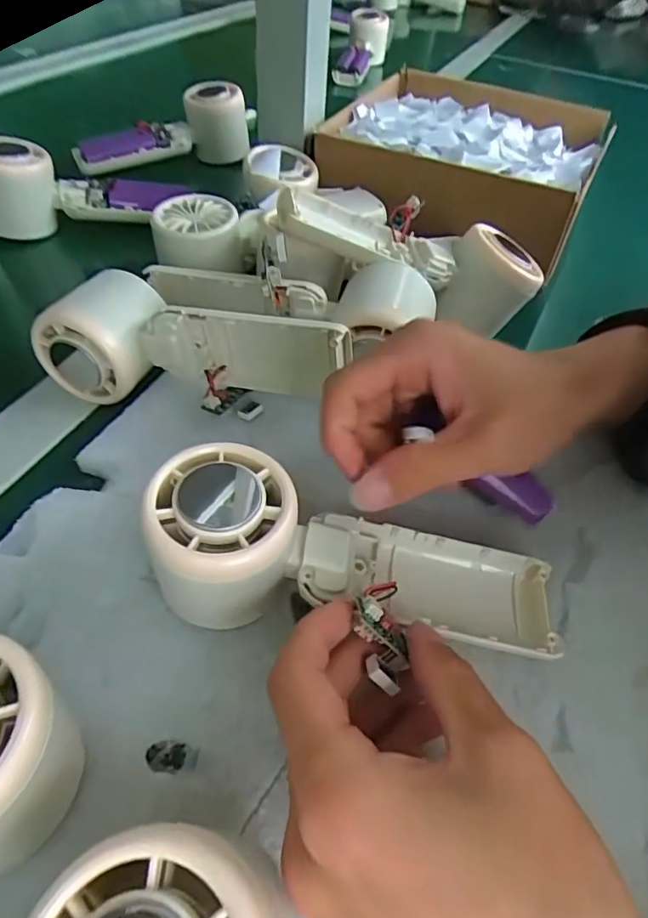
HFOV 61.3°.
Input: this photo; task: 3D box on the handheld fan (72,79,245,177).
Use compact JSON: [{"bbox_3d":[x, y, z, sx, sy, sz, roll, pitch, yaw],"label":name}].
[{"bbox_3d":[-0.152,-0.304,0.520,0.162,0.057,0.044,-24,53,-10],"label":"handheld fan"}]

